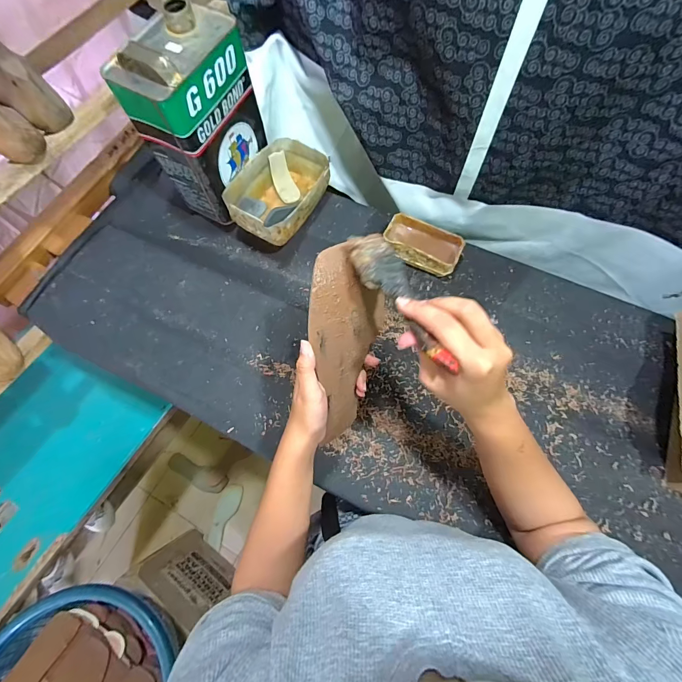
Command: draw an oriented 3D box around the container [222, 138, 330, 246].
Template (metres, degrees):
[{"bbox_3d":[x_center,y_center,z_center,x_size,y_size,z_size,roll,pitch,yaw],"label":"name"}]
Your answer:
[{"bbox_3d":[-0.105,-0.259,0.593,0.130,0.074,0.183,27,70,11],"label":"container"}]

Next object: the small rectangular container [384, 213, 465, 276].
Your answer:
[{"bbox_3d":[0.137,-0.157,0.573,0.127,0.052,0.077,21,69,9],"label":"small rectangular container"}]

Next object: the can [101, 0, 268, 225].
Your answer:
[{"bbox_3d":[-0.210,-0.335,0.523,0.113,0.223,0.168,22,69,9],"label":"can"}]

